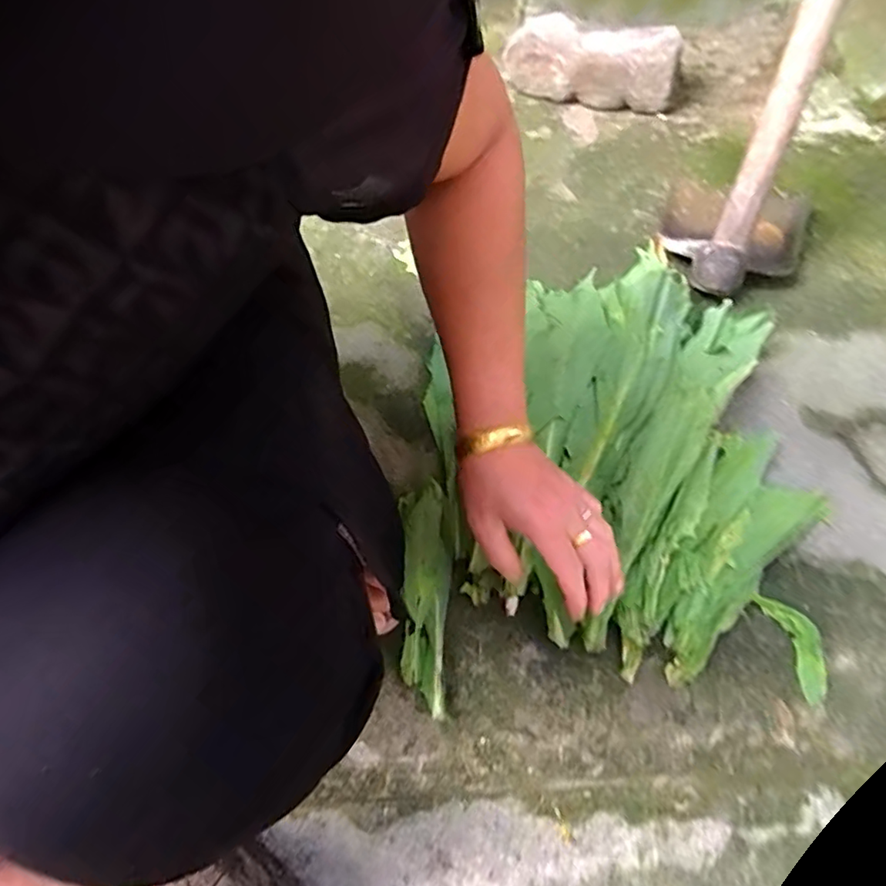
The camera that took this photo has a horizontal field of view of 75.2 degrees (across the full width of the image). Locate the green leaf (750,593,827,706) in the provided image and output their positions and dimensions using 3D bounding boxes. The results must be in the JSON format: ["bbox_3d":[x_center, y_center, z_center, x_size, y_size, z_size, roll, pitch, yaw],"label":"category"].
[{"bbox_3d":[0.334,0.187,0.539,0.038,0.010,0.099,-17,61,-5],"label":"green leaf"}]

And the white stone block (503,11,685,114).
[{"bbox_3d":[0.257,-0.647,0.981,0.275,0.091,0.102,23,62,17],"label":"white stone block"}]

